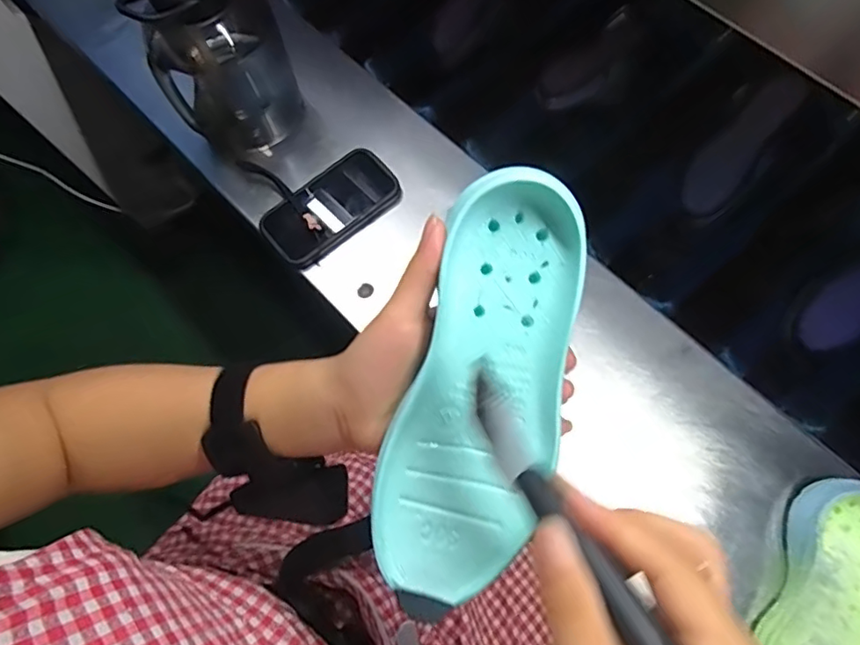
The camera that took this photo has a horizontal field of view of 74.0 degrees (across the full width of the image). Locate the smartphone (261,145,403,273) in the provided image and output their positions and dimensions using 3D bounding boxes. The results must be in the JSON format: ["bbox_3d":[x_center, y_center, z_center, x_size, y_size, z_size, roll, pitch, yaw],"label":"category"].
[{"bbox_3d":[-0.111,-0.130,0.647,0.156,0.022,0.088,-34,74,-10],"label":"smartphone"}]

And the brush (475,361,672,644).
[{"bbox_3d":[0.056,0.079,0.200,0.012,0.013,0.173,-26,48,-9],"label":"brush"}]

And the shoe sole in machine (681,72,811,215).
[{"bbox_3d":[0.359,-0.205,0.661,0.056,0.015,0.176,41,98,15],"label":"shoe sole in machine"}]

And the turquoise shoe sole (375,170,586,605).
[{"bbox_3d":[0.026,0.034,0.271,0.074,0.034,0.203,15,93,7],"label":"turquoise shoe sole"}]

